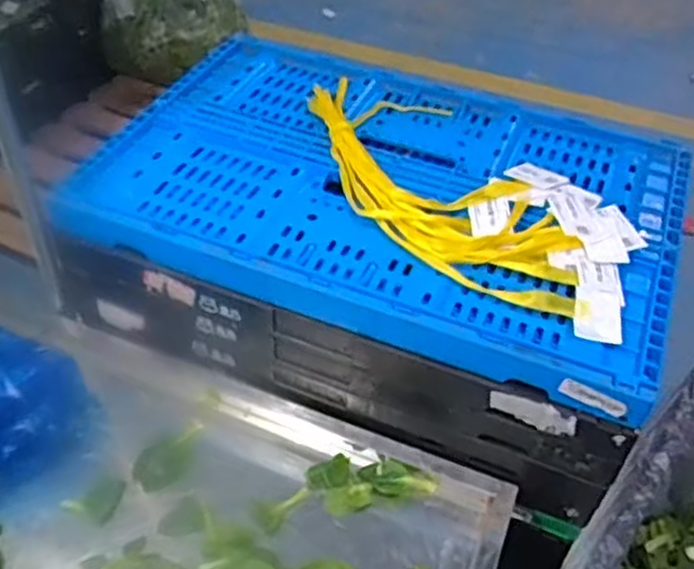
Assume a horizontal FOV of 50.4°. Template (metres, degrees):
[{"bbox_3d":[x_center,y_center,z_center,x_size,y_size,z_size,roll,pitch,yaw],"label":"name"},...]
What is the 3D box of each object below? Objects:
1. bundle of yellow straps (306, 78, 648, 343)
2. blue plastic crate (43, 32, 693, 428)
[{"bbox_3d":[0.115,-0.107,0.770,0.203,0.021,0.441,-33,55,-30],"label":"bundle of yellow straps"},{"bbox_3d":[0.044,-0.109,0.797,0.588,0.051,0.389,17,47,14],"label":"blue plastic crate"}]

